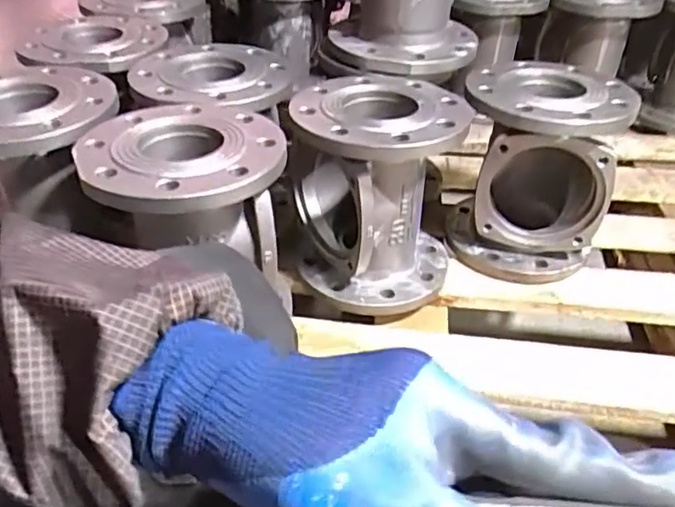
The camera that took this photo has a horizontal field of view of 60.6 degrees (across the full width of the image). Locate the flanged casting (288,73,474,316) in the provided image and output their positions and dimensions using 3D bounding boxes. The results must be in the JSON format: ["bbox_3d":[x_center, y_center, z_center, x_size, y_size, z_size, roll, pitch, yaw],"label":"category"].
[{"bbox_3d":[0.042,-0.078,0.683,0.186,0.208,0.180,2,39,0],"label":"flanged casting"}]

